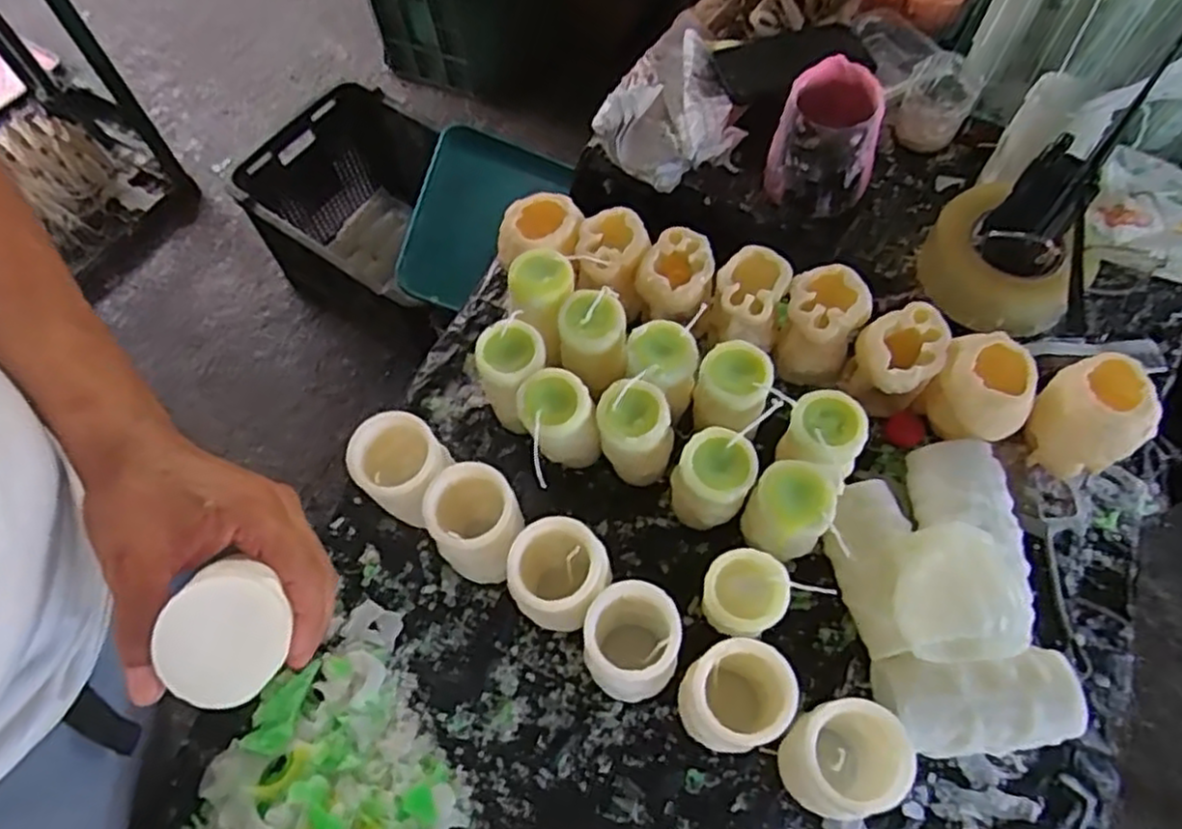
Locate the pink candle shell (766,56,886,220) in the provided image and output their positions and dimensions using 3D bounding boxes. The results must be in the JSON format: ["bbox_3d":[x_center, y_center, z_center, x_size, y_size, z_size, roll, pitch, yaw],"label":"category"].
[{"bbox_3d":[0.216,-0.250,0.688,0.094,0.102,0.077,19,65,11],"label":"pink candle shell"}]

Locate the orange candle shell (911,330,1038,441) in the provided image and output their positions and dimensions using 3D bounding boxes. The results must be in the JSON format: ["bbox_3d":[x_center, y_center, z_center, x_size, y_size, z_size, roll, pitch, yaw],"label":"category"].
[{"bbox_3d":[0.302,-0.019,0.576,0.069,0.060,0.066,-1,63,1],"label":"orange candle shell"}]

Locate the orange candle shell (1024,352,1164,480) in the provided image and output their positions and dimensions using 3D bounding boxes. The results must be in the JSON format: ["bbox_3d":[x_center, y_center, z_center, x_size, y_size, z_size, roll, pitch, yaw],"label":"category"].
[{"bbox_3d":[0.379,0.003,0.565,0.070,0.071,0.071,-1,63,1],"label":"orange candle shell"}]

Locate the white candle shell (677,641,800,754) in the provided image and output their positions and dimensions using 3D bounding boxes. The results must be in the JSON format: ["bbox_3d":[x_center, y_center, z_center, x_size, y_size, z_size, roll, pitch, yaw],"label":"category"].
[{"bbox_3d":[0.086,0.182,0.475,0.065,0.114,0.064,-18,63,-8],"label":"white candle shell"}]

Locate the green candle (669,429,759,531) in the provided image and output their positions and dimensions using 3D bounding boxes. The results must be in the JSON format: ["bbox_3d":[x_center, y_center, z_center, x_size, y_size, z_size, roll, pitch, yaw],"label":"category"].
[{"bbox_3d":[0.086,0.053,0.542,0.056,0.100,0.048,28,67,15],"label":"green candle"}]

